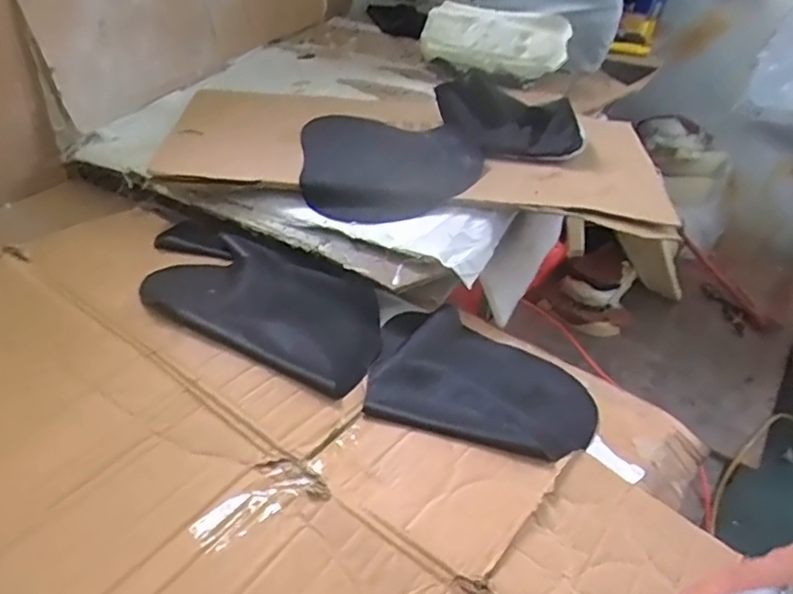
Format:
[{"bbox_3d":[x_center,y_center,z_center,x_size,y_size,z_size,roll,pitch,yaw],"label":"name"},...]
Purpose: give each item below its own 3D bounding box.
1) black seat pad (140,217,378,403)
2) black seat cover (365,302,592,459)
[{"bbox_3d":[-0.201,-0.005,0.907,0.398,0.031,0.215,23,44,17],"label":"black seat pad"},{"bbox_3d":[0.110,0.111,0.830,0.306,0.068,0.238,15,39,13],"label":"black seat cover"}]

